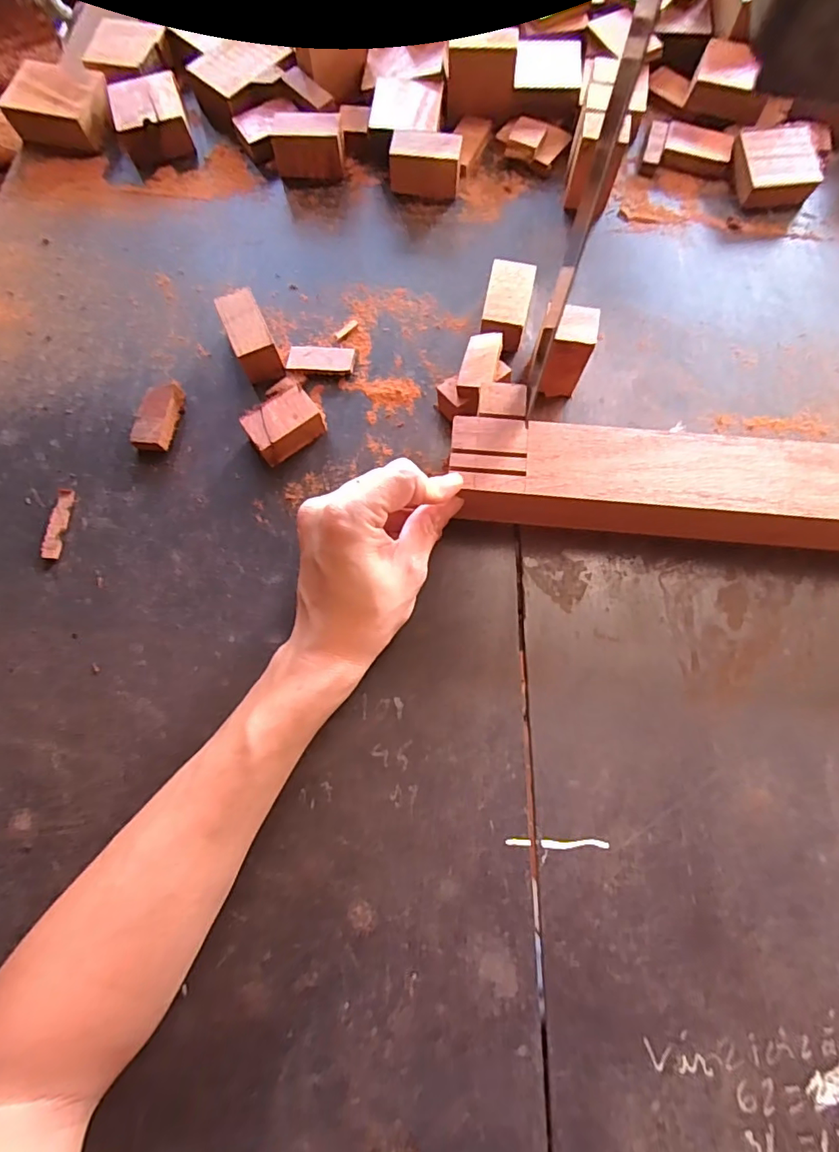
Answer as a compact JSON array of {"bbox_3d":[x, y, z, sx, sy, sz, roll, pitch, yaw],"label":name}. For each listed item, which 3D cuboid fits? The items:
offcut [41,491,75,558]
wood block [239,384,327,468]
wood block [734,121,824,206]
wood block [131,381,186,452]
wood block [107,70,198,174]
[{"bbox_3d":[-0.249,-0.037,0.364,0.011,0.006,0.051,3,74,2],"label":"offcut"},{"bbox_3d":[-0.094,-0.105,0.370,0.049,0.023,0.031,-36,76,-9],"label":"wood block"},{"bbox_3d":[0.284,-0.331,0.426,0.058,0.023,0.062,-5,74,0],"label":"wood block"},{"bbox_3d":[-0.189,-0.116,0.381,0.027,0.016,0.052,4,74,2],"label":"wood block"},{"bbox_3d":[-0.227,-0.386,0.450,0.057,0.032,0.066,-15,74,-3],"label":"wood block"}]

